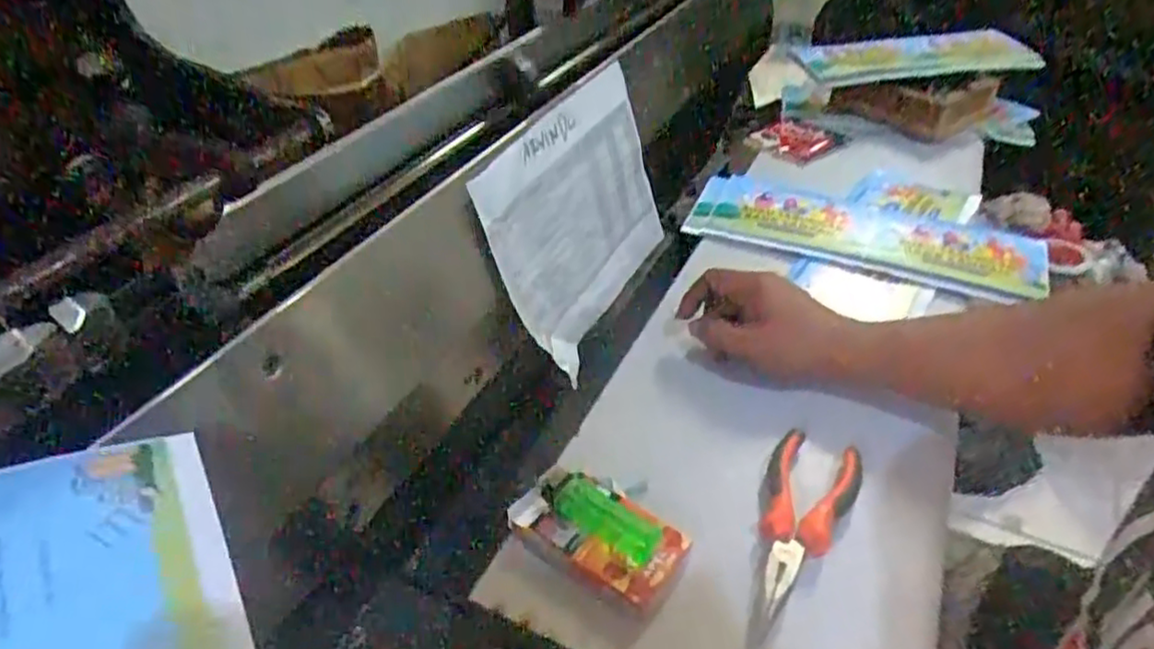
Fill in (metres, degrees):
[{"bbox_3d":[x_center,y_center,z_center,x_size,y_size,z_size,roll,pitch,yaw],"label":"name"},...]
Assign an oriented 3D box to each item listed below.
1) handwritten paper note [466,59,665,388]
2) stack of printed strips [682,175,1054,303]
[{"bbox_3d":[0.013,-0.112,0.687,0.016,0.210,0.314,-1,35,29],"label":"handwritten paper note"},{"bbox_3d":[0.279,-0.093,0.694,0.325,0.011,0.119,16,44,19],"label":"stack of printed strips"}]

